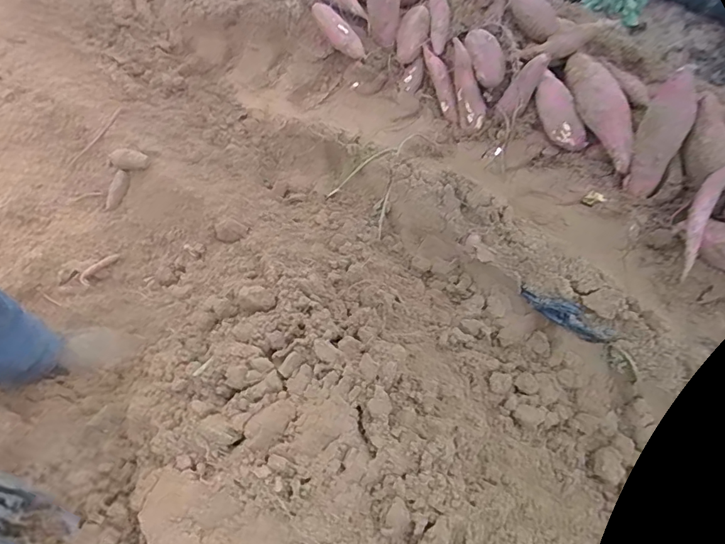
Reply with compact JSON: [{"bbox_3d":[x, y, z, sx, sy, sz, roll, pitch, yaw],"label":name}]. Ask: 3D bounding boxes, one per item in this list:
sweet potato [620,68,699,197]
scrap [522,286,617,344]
[{"bbox_3d":[0.528,-0.243,0.871,0.066,0.215,0.058,16,22,9],"label":"sweet potato"},{"bbox_3d":[0.354,0.074,0.849,0.159,0.051,0.010,32,36,12],"label":"scrap"}]

